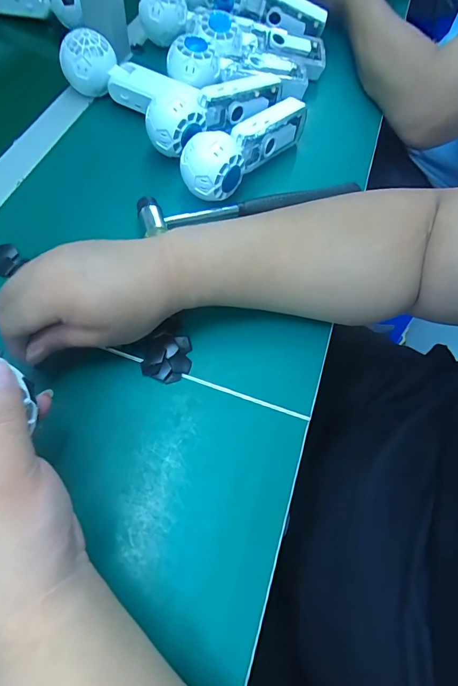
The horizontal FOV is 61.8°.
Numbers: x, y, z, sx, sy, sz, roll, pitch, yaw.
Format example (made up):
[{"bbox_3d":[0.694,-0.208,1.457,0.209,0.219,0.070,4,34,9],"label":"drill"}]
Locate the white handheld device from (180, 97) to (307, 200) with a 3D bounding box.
[{"bbox_3d":[0.021,-0.218,0.414,0.048,0.050,0.179,39,67,15],"label":"white handheld device"}]

